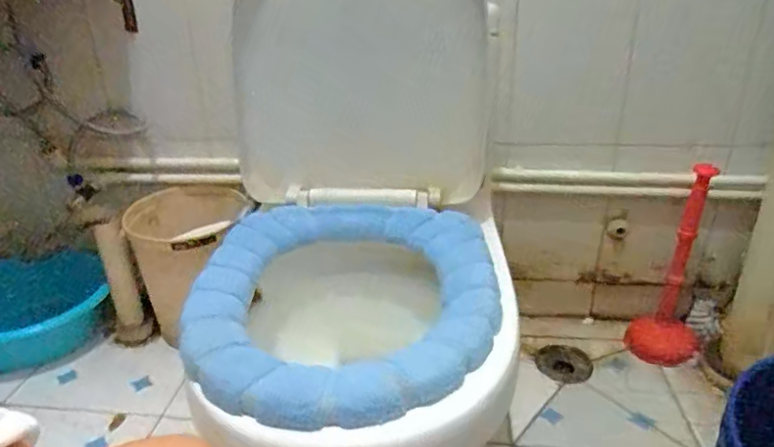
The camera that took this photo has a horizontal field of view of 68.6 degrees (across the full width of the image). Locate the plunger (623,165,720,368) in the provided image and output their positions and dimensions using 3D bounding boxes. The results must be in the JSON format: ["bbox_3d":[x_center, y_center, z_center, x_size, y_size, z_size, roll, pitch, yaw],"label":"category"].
[{"bbox_3d":[0.537,0.073,1.049,0.117,0.376,0.114,13,30,28],"label":"plunger"}]

